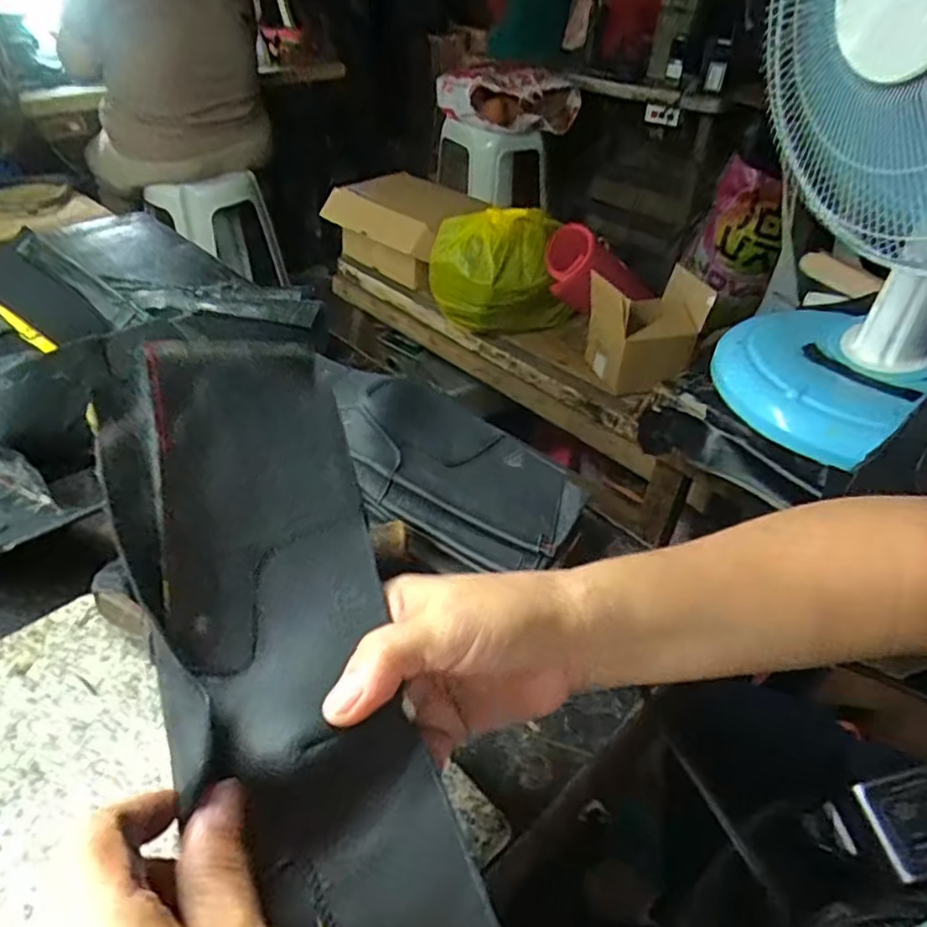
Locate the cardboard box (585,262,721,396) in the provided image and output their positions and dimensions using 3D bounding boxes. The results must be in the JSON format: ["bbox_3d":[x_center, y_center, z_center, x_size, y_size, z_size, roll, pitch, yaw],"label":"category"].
[{"bbox_3d":[0.294,-0.218,1.061,0.186,0.180,0.126,7,40,6],"label":"cardboard box"}]

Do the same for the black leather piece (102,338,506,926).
[{"bbox_3d":[-0.050,0.095,0.234,0.095,0.029,0.318,-18,70,-21],"label":"black leather piece"}]

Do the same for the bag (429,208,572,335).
[{"bbox_3d":[0.064,-0.347,1.171,0.231,0.202,0.145,-6,41,-9],"label":"bag"}]

